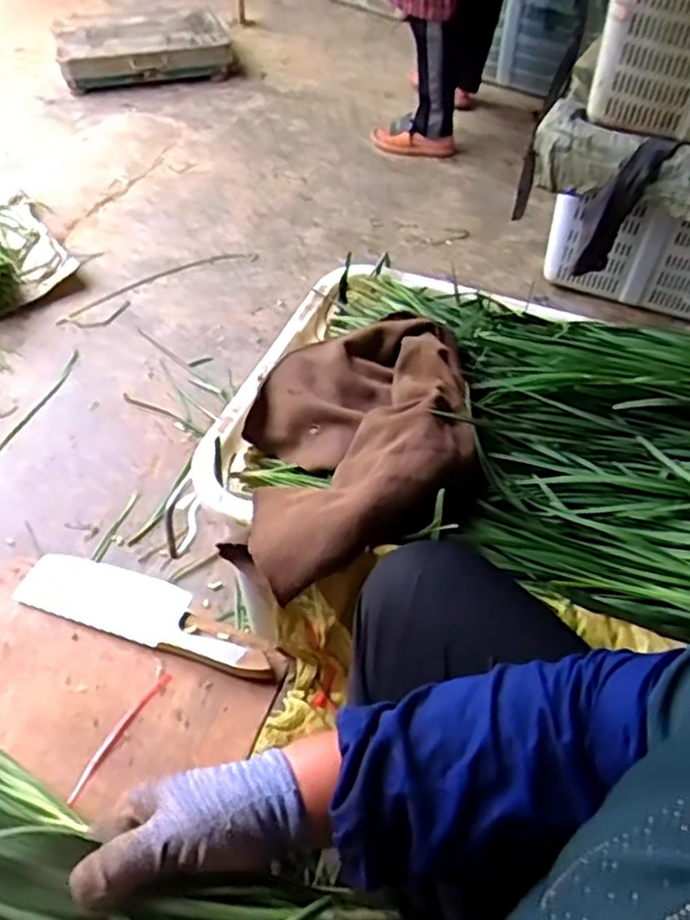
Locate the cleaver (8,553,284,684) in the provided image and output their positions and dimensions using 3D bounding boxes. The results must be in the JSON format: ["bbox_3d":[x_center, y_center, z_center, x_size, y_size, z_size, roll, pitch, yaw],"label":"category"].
[{"bbox_3d":[-0.199,0.151,0.735,0.278,0.026,0.073,17,50,11],"label":"cleaver"}]

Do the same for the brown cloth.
[{"bbox_3d":[0.016,-0.013,0.771,0.250,0.084,0.369,2,49,-2],"label":"brown cloth"}]

